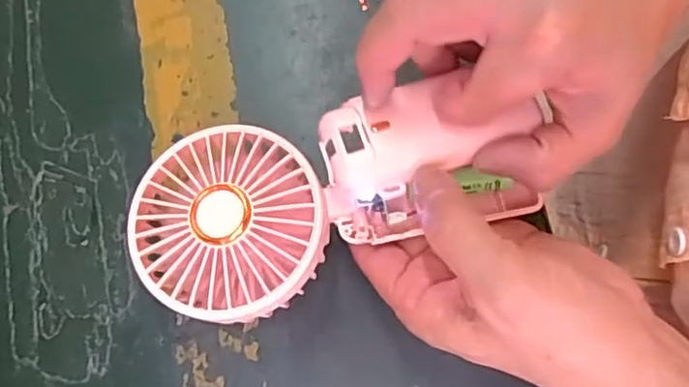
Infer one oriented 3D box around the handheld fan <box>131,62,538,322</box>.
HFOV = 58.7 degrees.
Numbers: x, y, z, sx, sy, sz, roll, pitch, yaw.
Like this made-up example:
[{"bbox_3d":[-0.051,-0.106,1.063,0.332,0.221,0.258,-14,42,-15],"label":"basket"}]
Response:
[{"bbox_3d":[-0.005,-0.001,0.277,0.175,0.043,0.083,-16,76,0],"label":"handheld fan"}]

